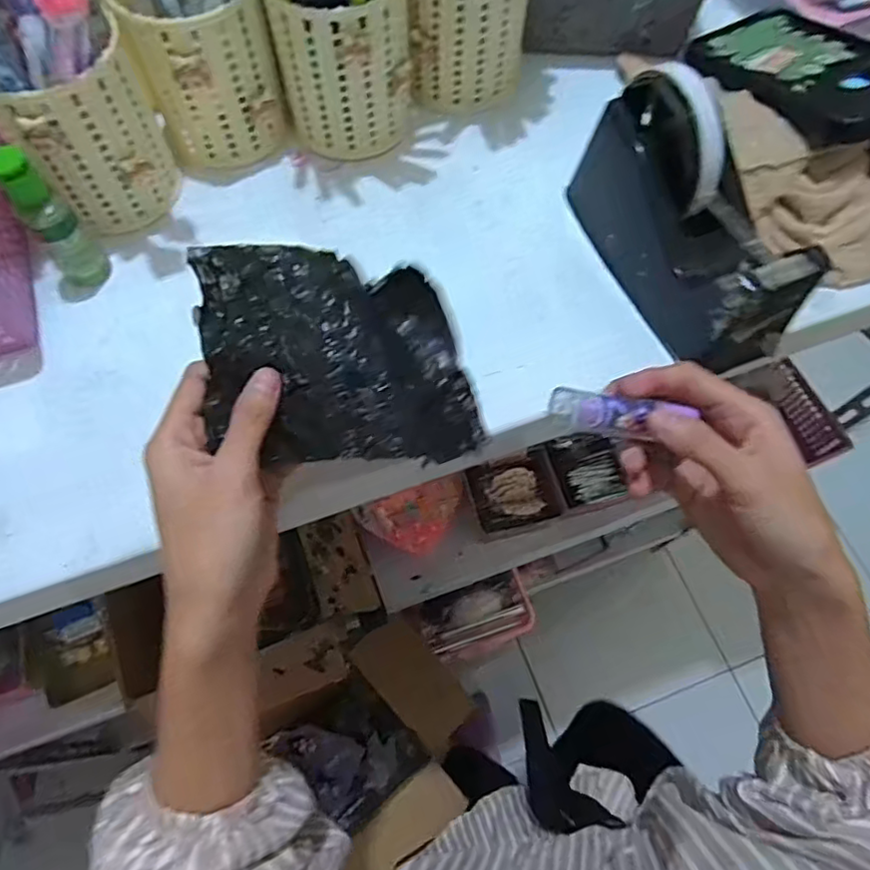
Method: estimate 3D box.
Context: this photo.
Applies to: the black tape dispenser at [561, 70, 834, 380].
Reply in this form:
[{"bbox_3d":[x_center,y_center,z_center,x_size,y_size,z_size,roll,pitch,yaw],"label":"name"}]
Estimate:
[{"bbox_3d":[0.139,-0.119,0.340,0.050,0.097,0.151,-23,68,-10],"label":"black tape dispenser"}]

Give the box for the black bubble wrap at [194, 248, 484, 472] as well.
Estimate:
[{"bbox_3d":[-0.040,-0.035,0.289,0.124,0.034,0.097,-8,84,-17],"label":"black bubble wrap"}]

